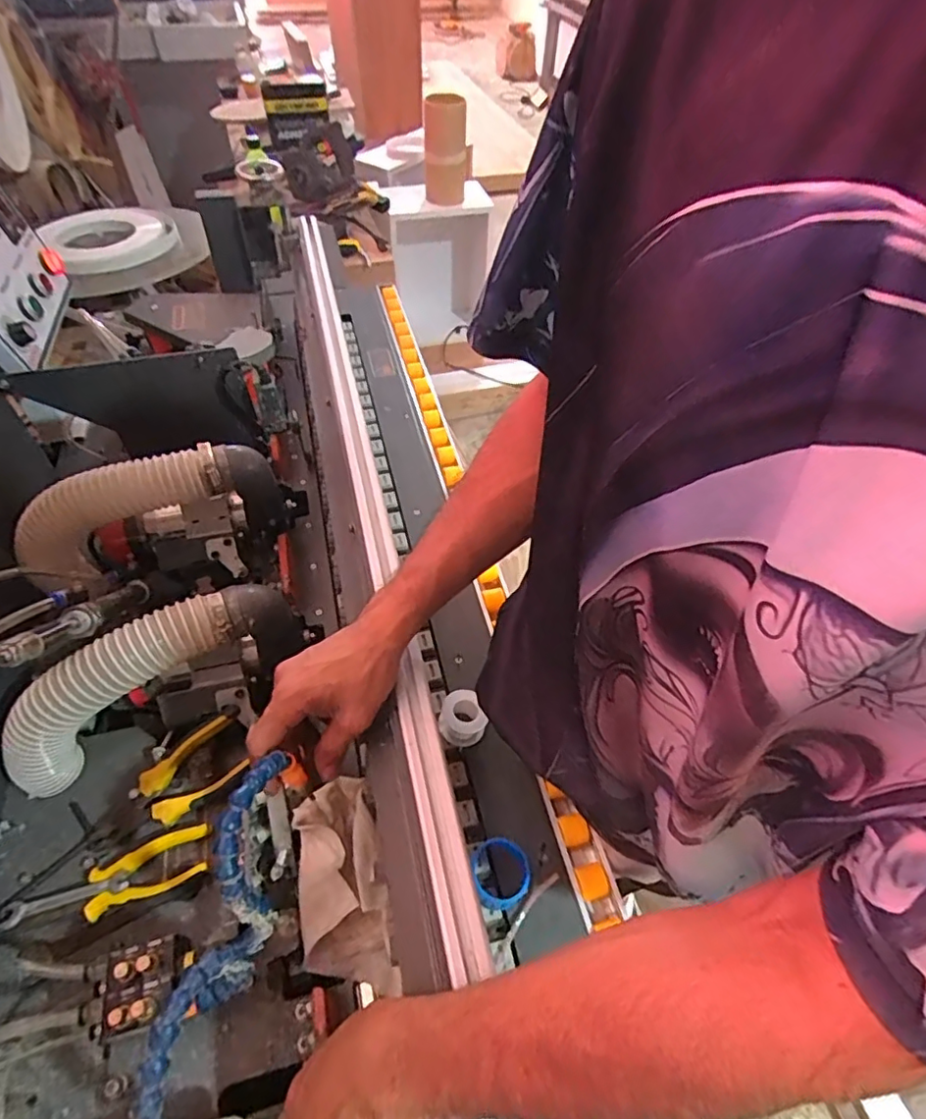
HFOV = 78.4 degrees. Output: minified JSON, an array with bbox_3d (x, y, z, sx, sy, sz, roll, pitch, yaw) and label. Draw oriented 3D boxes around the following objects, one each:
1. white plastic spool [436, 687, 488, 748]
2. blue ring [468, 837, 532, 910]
[{"bbox_3d":[-0.001,0.162,0.576,0.045,0.033,0.051,-17,55,-14],"label":"white plastic spool"},{"bbox_3d":[0.032,0.268,0.490,0.052,0.028,0.052,1,52,-1],"label":"blue ring"}]

